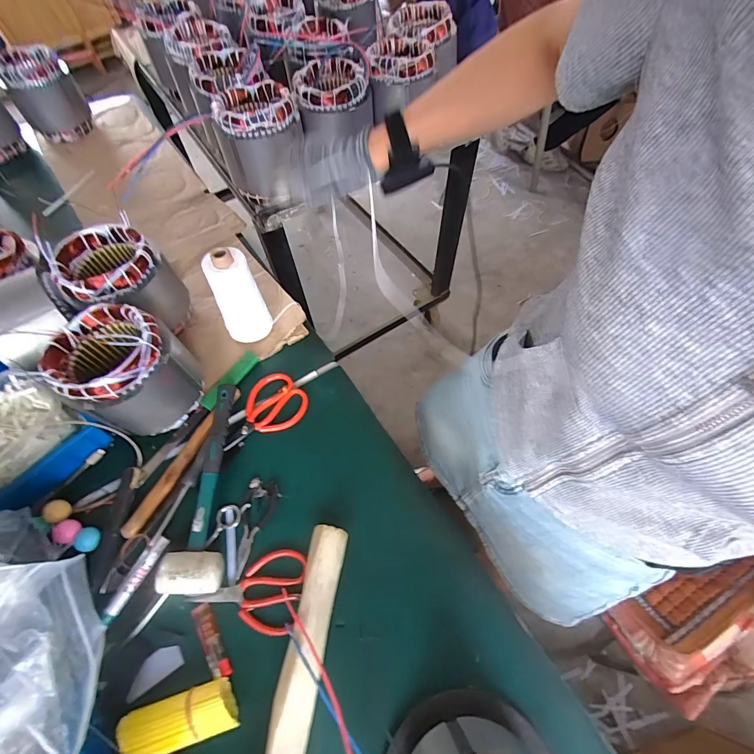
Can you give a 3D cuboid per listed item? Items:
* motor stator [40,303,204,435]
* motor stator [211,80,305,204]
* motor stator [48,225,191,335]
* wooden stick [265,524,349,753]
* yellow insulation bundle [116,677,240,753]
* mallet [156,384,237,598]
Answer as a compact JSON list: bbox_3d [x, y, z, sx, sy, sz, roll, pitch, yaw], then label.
[{"bbox_3d":[-0.357,-0.006,0.556,0.136,0.168,0.148,0,61,0],"label":"motor stator"},{"bbox_3d":[-0.219,-0.454,0.708,0.145,0.138,0.145,-14,62,-6],"label":"motor stator"},{"bbox_3d":[-0.417,-0.143,0.637,0.135,0.168,0.135,-1,61,-1],"label":"motor stator"},{"bbox_3d":[-0.089,0.352,0.432,0.047,0.043,0.337,9,62,5],"label":"wooden stick"},{"bbox_3d":[-0.221,0.384,0.421,0.118,0.037,0.048,-14,62,-8],"label":"yellow insulation bundle"},{"bbox_3d":[-0.247,0.148,0.538,0.068,0.046,0.282,-5,61,-3],"label":"mallet"}]

